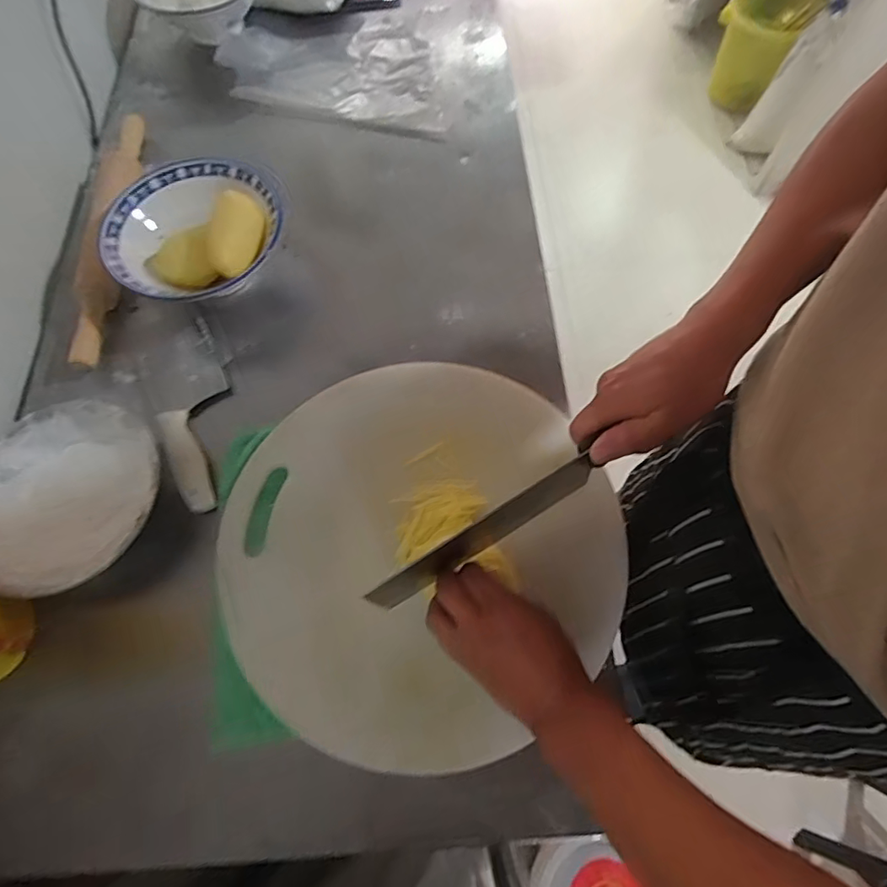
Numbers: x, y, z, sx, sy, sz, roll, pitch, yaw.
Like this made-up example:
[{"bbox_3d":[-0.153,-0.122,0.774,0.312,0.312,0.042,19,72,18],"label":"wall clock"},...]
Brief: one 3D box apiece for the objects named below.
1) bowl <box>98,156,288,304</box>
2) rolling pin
[{"bbox_3d":[-0.275,-0.234,0.578,0.191,0.066,0.182,-10,66,-8],"label":"bowl"},{"bbox_3d":[-0.416,-0.264,0.630,0.058,0.051,0.390,-5,61,0],"label":"rolling pin"}]

